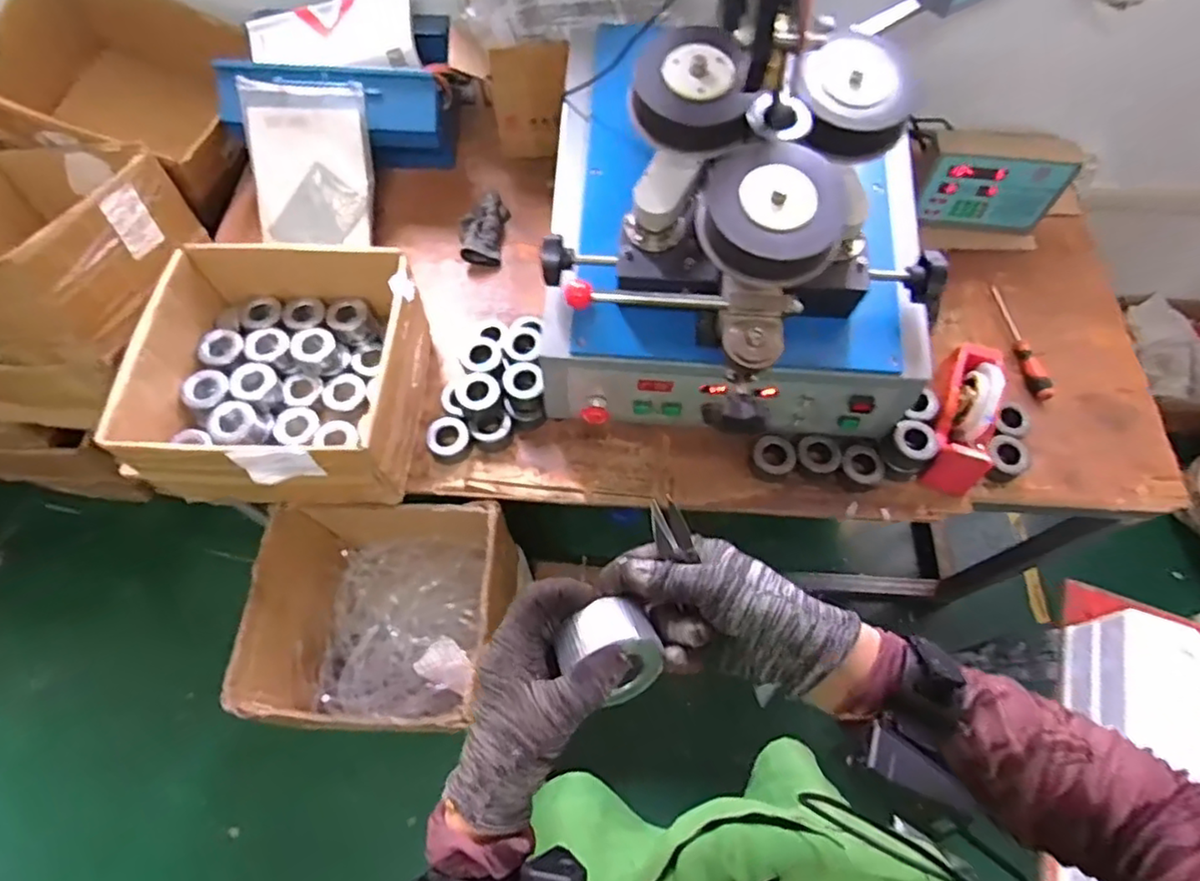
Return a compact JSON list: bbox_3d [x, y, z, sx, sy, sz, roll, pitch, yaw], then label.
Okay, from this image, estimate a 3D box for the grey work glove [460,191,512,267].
[{"bbox_3d":[-0.203,-0.372,1.113,0.073,0.033,0.141,6,64,2],"label":"grey work glove"}]

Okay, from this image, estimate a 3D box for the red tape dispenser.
[{"bbox_3d":[0.514,-0.037,0.907,0.070,0.105,0.205,16,65,7],"label":"red tape dispenser"}]

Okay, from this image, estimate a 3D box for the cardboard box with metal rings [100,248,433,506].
[{"bbox_3d":[-0.430,-0.101,0.893,0.329,0.152,0.353,1,64,0],"label":"cardboard box with metal rings"}]

